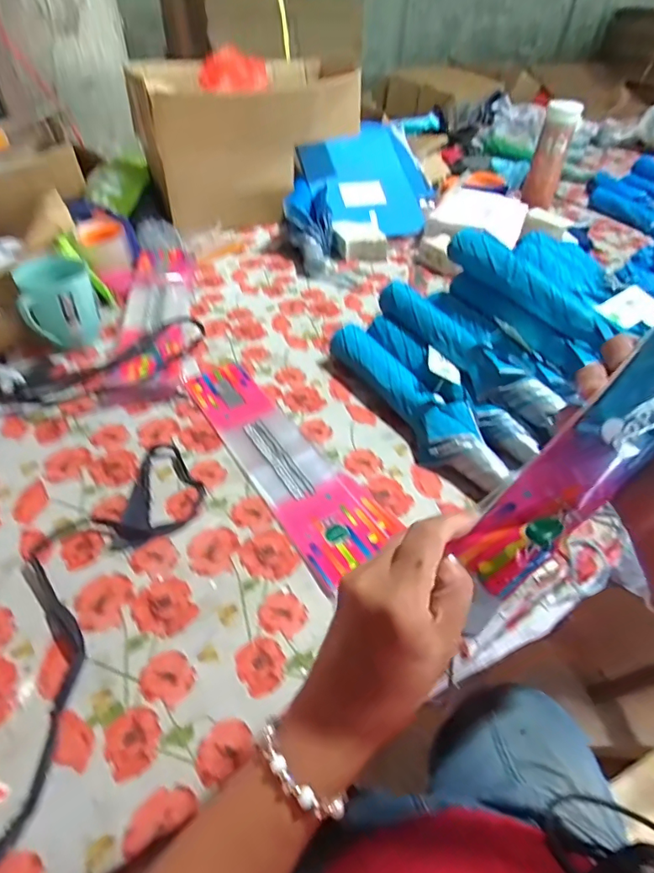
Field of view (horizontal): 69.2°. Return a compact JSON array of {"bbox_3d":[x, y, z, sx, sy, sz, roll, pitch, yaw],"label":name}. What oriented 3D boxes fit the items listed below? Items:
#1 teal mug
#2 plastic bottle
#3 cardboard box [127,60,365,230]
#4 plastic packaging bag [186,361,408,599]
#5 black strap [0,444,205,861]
[{"bbox_3d":[-0.341,-0.169,0.610,0.085,0.092,0.073,-19,49,-21],"label":"teal mug"},{"bbox_3d":[0.477,-0.599,1.013,0.073,0.179,0.092,18,47,15],"label":"plastic bottle"},{"bbox_3d":[-0.150,-0.559,0.906,0.397,0.237,0.161,-19,49,-21],"label":"cardboard box"},{"bbox_3d":[-0.053,0.014,0.522,0.095,0.005,0.324,-24,51,-25],"label":"plastic packaging bag"},{"bbox_3d":[-0.215,0.142,0.384,0.122,0.011,0.375,11,45,8],"label":"black strap"}]

